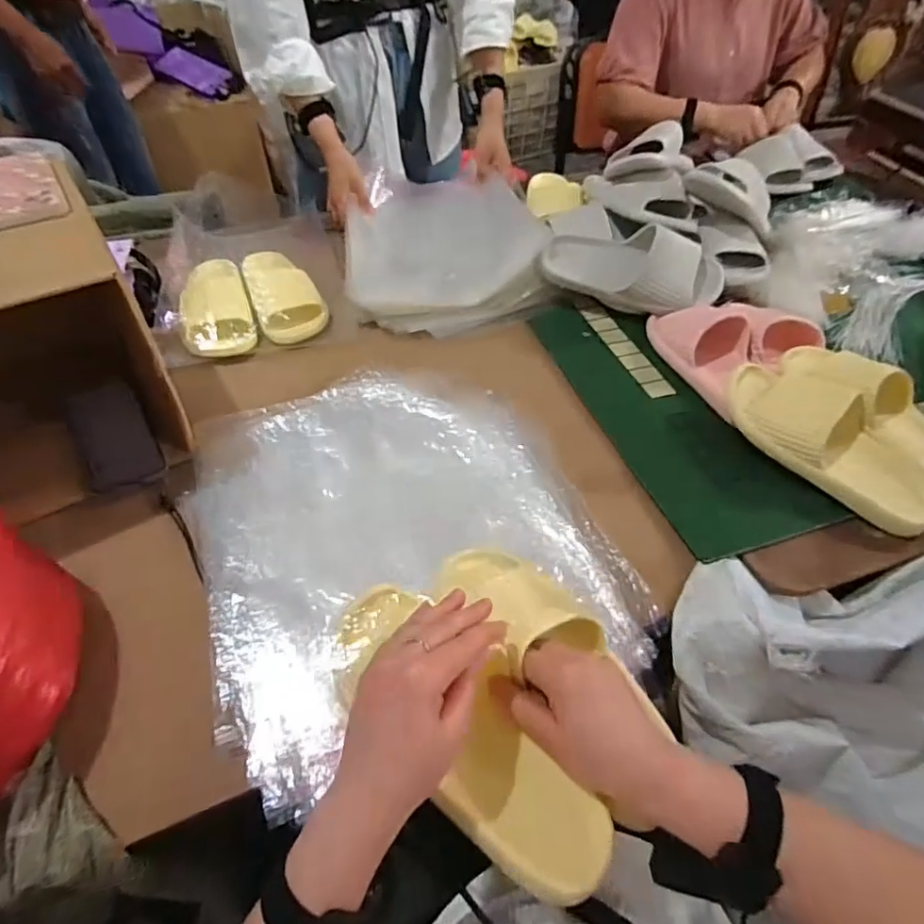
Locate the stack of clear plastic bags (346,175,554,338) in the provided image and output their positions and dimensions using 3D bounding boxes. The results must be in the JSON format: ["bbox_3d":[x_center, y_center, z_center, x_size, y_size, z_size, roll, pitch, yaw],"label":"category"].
[{"bbox_3d":[-0.037,-0.377,0.966,0.324,0.086,0.441,-6,45,-1],"label":"stack of clear plastic bags"}]

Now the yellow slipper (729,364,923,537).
[{"bbox_3d":[0.421,-0.027,0.631,0.251,0.068,0.104,42,61,15],"label":"yellow slipper"}]

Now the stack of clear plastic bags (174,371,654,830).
[{"bbox_3d":[-0.070,0.060,0.598,0.390,0.030,0.444,-19,52,-15],"label":"stack of clear plastic bags"}]

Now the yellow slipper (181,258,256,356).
[{"bbox_3d":[-0.364,-0.233,0.818,0.099,0.056,0.188,-17,52,-13],"label":"yellow slipper"}]

